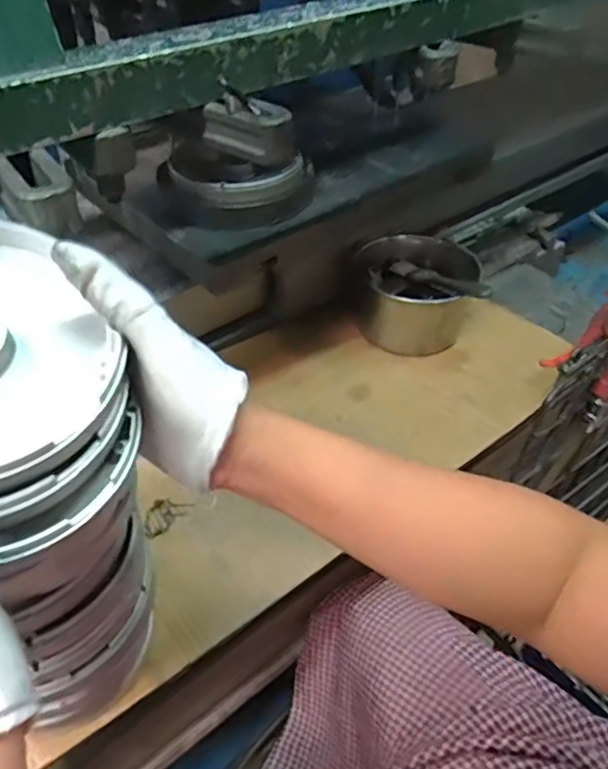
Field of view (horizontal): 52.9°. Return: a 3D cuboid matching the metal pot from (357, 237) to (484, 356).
[{"bbox_3d":[0.132,-0.113,0.752,0.138,0.099,0.122,11,44,11],"label":"metal pot"}]

